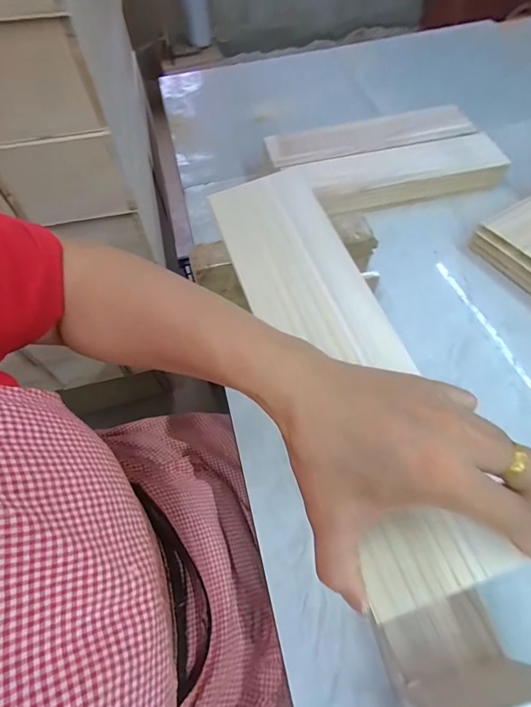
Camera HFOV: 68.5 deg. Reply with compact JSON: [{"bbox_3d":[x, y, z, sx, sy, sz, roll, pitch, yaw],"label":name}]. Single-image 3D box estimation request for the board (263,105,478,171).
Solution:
[{"bbox_3d":[0.173,-0.357,0.642,0.334,0.020,0.089,-11,59,-4],"label":"board"}]

